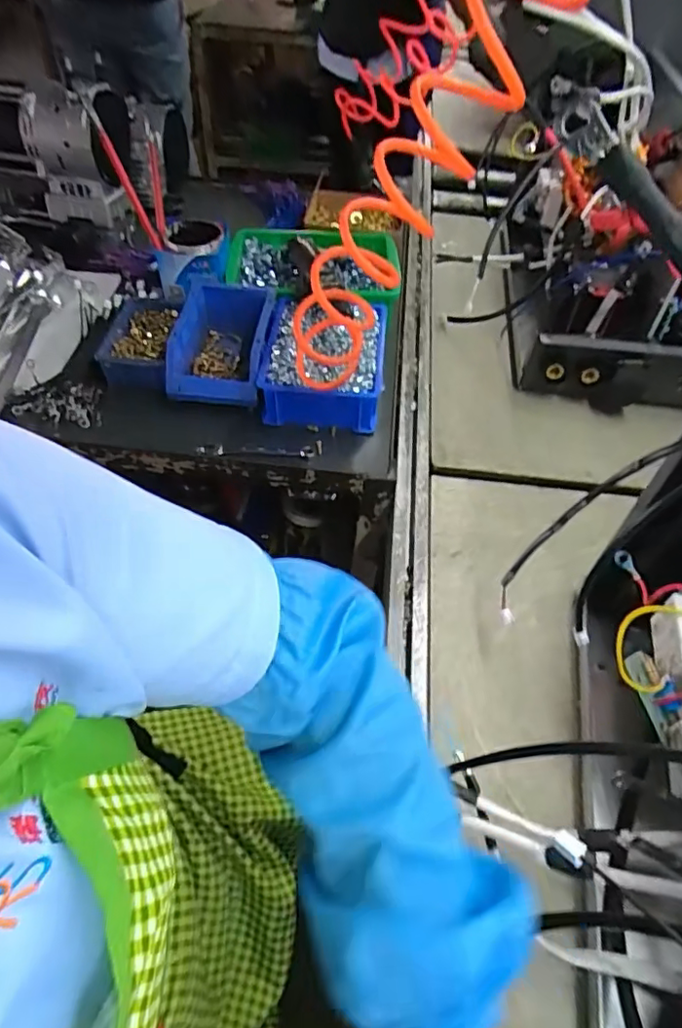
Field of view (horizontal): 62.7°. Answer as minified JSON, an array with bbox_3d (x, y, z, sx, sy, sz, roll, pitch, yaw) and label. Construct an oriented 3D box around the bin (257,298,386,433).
[{"bbox_3d":[-0.020,-0.200,0.725,0.154,0.078,0.189,3,51,-1],"label":"bin"}]

